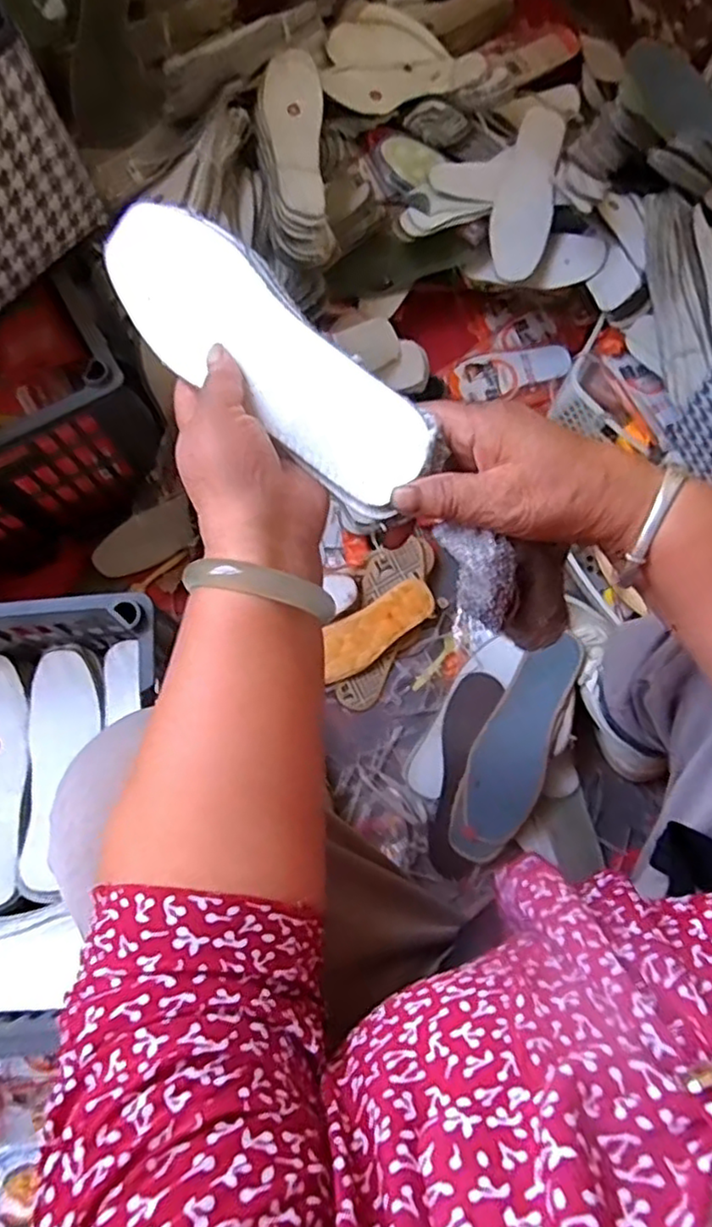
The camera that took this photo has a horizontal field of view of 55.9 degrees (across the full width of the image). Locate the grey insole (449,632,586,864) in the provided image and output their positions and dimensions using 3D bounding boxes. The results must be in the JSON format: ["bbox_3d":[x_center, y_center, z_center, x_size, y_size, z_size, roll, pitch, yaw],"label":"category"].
[{"bbox_3d":[0.181,0.151,0.768,0.086,0.011,0.265,18,87,19],"label":"grey insole"}]

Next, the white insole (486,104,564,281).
[{"bbox_3d":[0.209,-0.522,0.820,0.074,0.023,0.225,9,81,6],"label":"white insole"}]

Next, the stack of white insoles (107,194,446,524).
[{"bbox_3d":[-0.052,-0.141,0.369,0.227,0.030,0.070,45,106,14],"label":"stack of white insoles"}]

